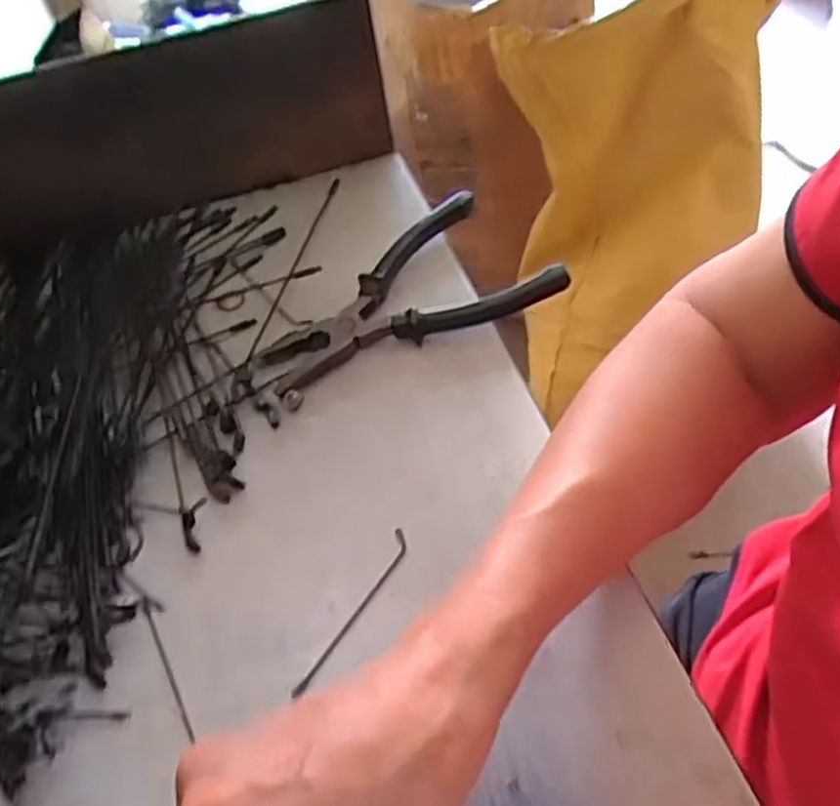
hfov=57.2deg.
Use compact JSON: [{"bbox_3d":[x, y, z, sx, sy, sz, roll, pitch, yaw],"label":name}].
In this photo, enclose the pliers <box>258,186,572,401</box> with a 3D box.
[{"bbox_3d":[-0.013,-0.061,0.448,0.173,0.026,0.100,-23,51,-13],"label":"pliers"}]

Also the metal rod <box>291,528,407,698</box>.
[{"bbox_3d":[-0.028,0.091,0.338,0.010,0.004,0.085,20,57,25],"label":"metal rod"}]

